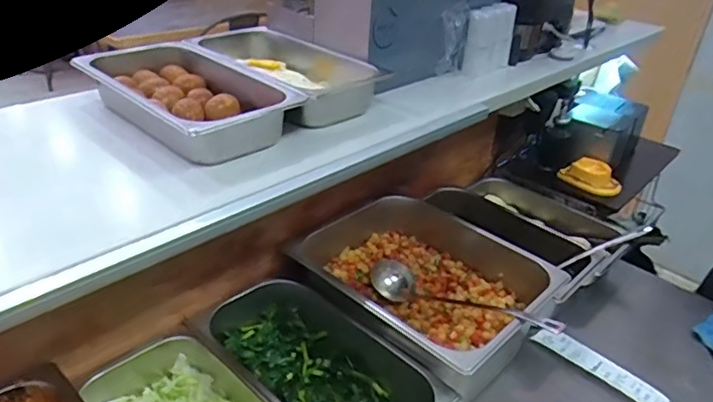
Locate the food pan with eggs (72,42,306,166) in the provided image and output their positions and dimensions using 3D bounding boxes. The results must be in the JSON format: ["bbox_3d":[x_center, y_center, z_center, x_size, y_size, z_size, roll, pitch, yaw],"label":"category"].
[{"bbox_3d":[-0.234,-0.143,0.742,0.302,0.066,0.165,29,38,34],"label":"food pan with eggs"}]

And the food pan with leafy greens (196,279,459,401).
[{"bbox_3d":[-0.060,0.226,0.710,0.326,0.096,0.161,29,38,35],"label":"food pan with leafy greens"}]

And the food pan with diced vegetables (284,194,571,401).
[{"bbox_3d":[0.093,0.140,0.827,0.323,0.142,0.267,27,37,33],"label":"food pan with diced vegetables"}]

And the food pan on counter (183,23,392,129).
[{"bbox_3d":[-0.109,-0.194,0.845,0.184,0.067,0.308,-19,38,-35],"label":"food pan on counter"}]

